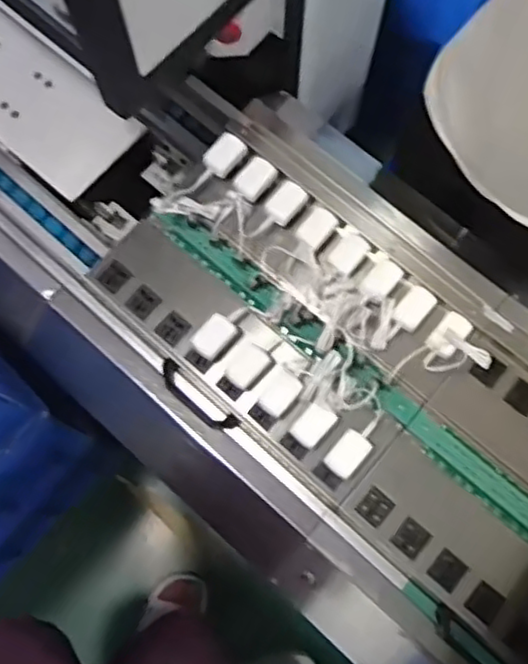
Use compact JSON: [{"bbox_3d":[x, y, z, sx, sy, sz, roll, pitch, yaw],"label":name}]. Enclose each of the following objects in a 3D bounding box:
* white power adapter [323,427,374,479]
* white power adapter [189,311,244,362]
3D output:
[{"bbox_3d":[0.111,0.164,0.901,0.043,0.040,0.061,38,78,11],"label":"white power adapter"},{"bbox_3d":[-0.068,0.008,0.947,0.048,0.030,0.063,43,79,12],"label":"white power adapter"}]

